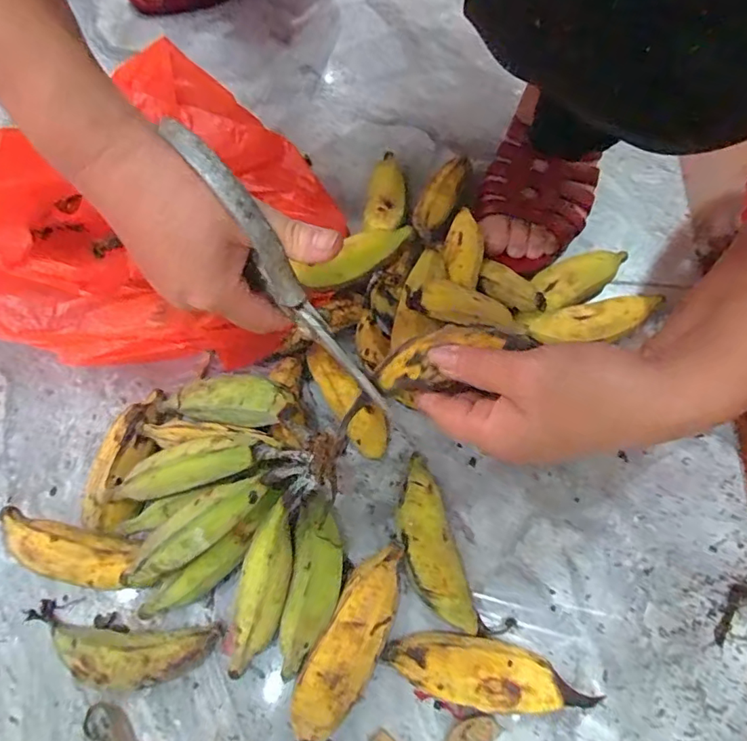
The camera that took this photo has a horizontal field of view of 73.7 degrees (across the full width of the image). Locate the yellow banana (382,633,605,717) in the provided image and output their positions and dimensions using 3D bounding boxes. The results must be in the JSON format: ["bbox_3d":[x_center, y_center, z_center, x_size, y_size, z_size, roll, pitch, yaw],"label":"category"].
[{"bbox_3d":[0.069,0.191,0.314,0.121,0.028,0.037,11,68,3],"label":"yellow banana"}]

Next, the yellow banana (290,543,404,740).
[{"bbox_3d":[-0.016,0.176,0.317,0.041,0.029,0.129,20,69,7],"label":"yellow banana"}]

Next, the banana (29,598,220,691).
[{"bbox_3d":[-0.164,0.176,0.315,0.121,0.029,0.036,7,68,2],"label":"banana"}]

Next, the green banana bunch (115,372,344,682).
[{"bbox_3d":[-0.093,0.090,0.326,0.148,0.074,0.167,10,68,3],"label":"green banana bunch"}]

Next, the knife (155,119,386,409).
[{"bbox_3d":[-0.048,-0.050,0.262,0.014,0.030,0.176,-41,112,-15],"label":"knife"}]

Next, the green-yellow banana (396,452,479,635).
[{"bbox_3d":[0.037,0.119,0.344,0.034,0.029,0.114,-14,69,-7],"label":"green-yellow banana"}]

